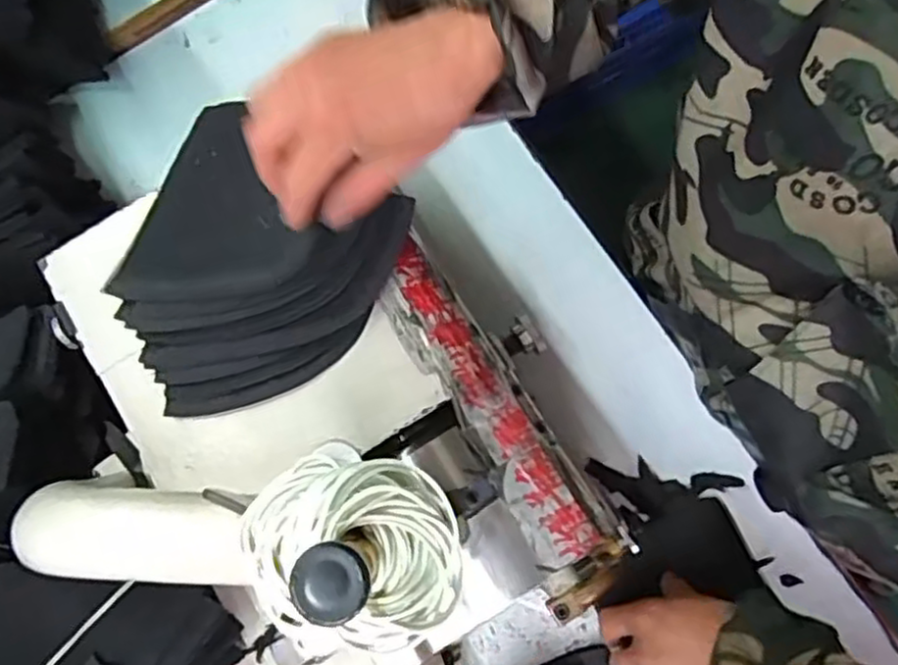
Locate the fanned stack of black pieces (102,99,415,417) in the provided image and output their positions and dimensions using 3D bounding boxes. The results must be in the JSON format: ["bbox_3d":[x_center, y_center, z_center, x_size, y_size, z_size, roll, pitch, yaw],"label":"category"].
[{"bbox_3d":[-0.123,-0.035,0.429,0.148,0.045,0.167,26,79,5],"label":"fanned stack of black pieces"}]

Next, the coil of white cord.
[{"bbox_3d":[-0.032,0.074,0.246,0.067,0.020,0.071,-39,80,-6],"label":"coil of white cord"}]

